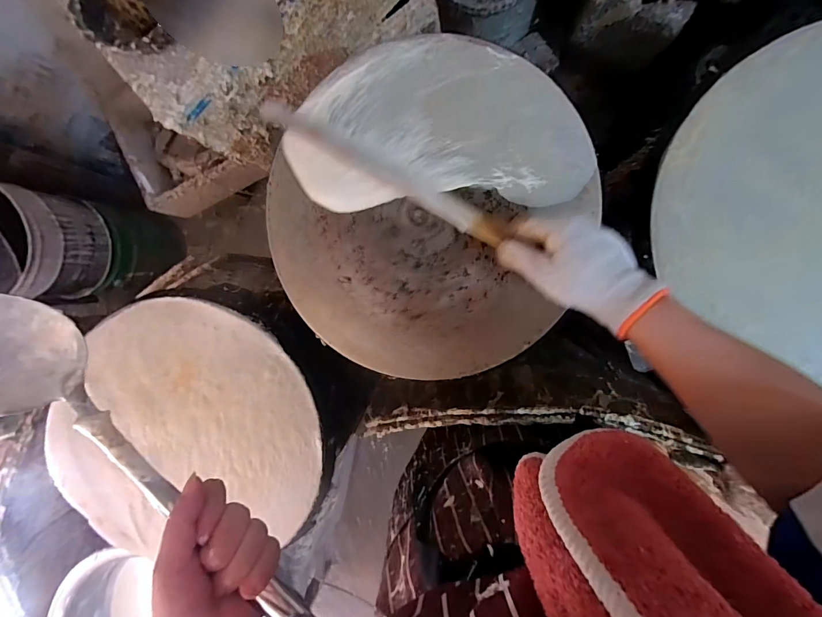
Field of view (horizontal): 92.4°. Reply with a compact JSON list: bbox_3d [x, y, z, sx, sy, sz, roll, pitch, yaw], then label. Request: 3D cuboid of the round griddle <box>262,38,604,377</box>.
[{"bbox_3d":[0.009,-0.108,0.449,0.348,0.025,0.363,1,97,6],"label":"round griddle"}]

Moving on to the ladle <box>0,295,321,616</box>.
[{"bbox_3d":[-0.200,0.109,0.271,0.304,0.062,0.083,39,99,2],"label":"ladle"}]

